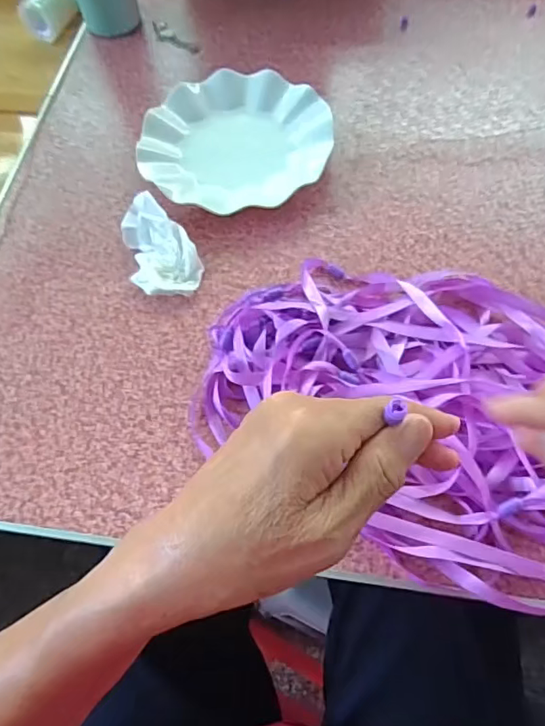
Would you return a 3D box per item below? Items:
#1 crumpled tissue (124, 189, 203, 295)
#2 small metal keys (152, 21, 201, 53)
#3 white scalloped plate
[{"bbox_3d":[-0.100,-0.105,0.452,0.057,0.029,0.097,-18,65,-6],"label":"crumpled tissue"},{"bbox_3d":[-0.119,-0.389,0.610,0.024,0.004,0.080,-40,69,-15],"label":"small metal keys"},{"bbox_3d":[-0.035,-0.218,0.506,0.182,0.026,0.169,-1,64,2],"label":"white scalloped plate"}]

